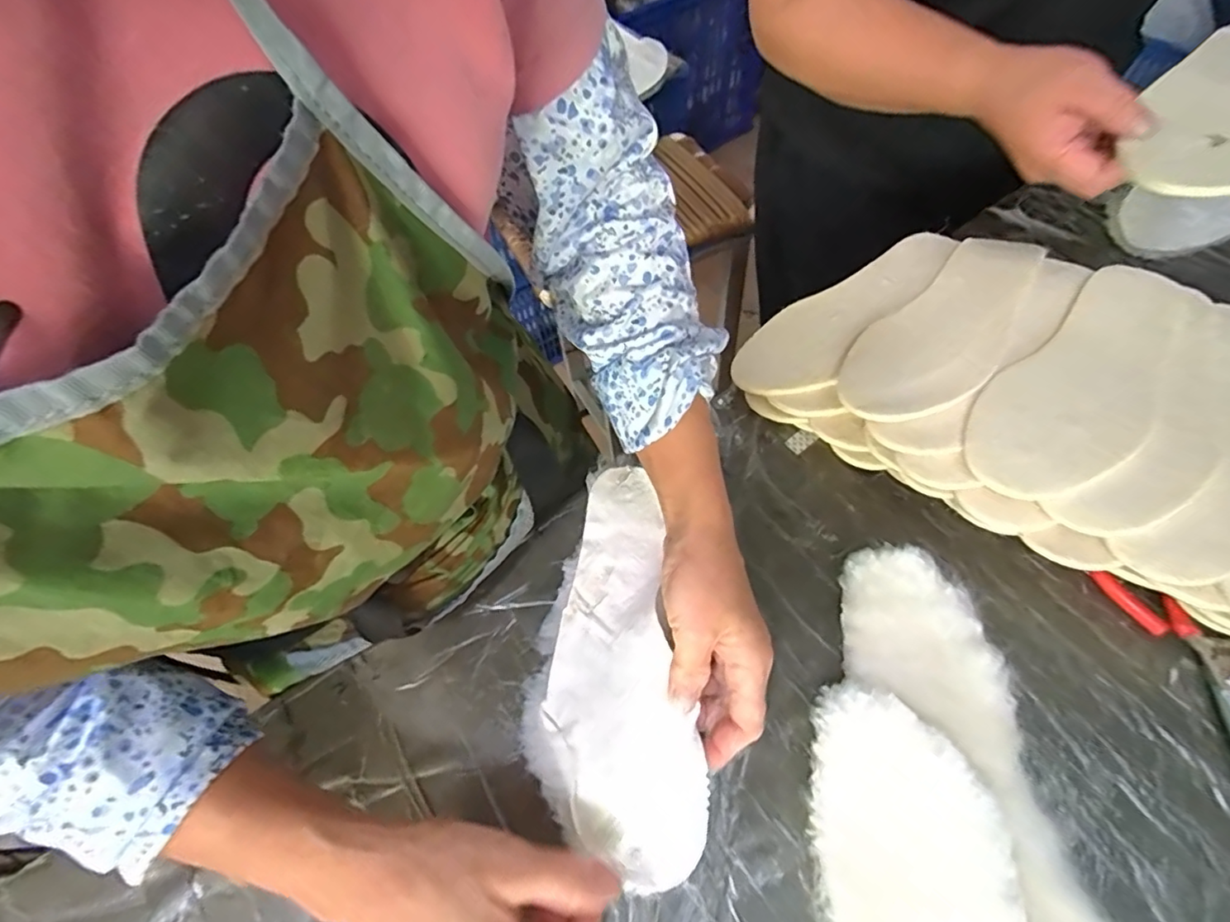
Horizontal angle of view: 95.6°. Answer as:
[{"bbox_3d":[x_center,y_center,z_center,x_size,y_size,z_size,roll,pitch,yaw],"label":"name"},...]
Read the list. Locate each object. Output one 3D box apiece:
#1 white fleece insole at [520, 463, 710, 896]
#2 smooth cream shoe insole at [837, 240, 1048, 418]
[{"bbox_3d":[-0.005,0.115,0.354,0.098,0.024,0.244,-4,57,2],"label":"white fleece insole"},{"bbox_3d":[0.265,-0.109,0.437,0.248,0.004,0.087,-40,53,-22],"label":"smooth cream shoe insole"}]

